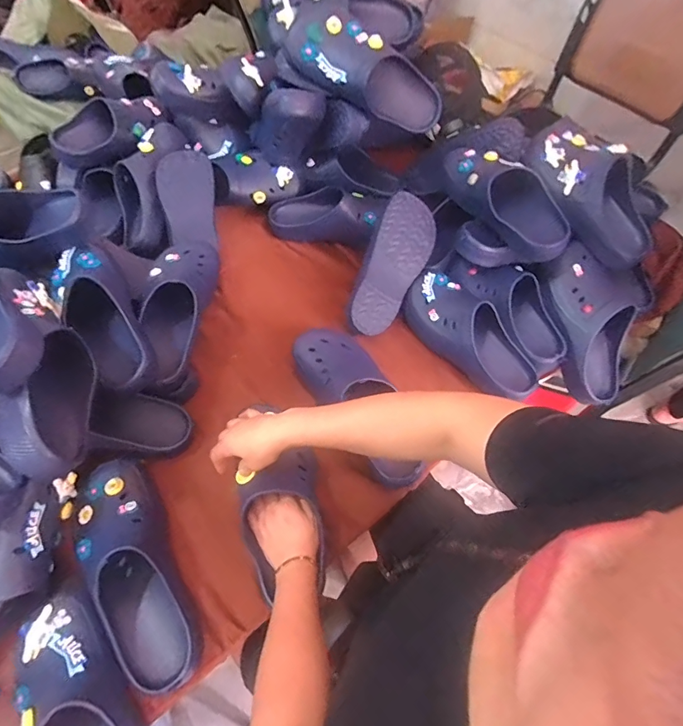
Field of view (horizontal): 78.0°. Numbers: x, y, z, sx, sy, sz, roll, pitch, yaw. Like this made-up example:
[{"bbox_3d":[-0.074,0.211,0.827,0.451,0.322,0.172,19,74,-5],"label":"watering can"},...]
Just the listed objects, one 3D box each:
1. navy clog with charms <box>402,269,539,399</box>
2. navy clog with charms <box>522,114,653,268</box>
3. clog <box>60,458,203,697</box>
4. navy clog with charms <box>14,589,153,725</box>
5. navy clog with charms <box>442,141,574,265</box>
[{"bbox_3d":[0.224,-0.061,0.746,0.128,0.091,0.277,-26,64,-14],"label":"navy clog with charms"},{"bbox_3d":[0.457,-0.322,0.781,0.144,0.100,0.321,-28,85,-15],"label":"navy clog with charms"},{"bbox_3d":[-0.280,0.273,0.562,0.113,0.109,0.299,-29,64,-15],"label":"clog"},{"bbox_3d":[-0.305,0.402,0.485,0.099,0.086,0.260,-33,65,-17],"label":"navy clog with charms"},{"bbox_3d":[0.307,-0.302,0.767,0.138,0.088,0.281,-23,63,-12],"label":"navy clog with charms"}]

